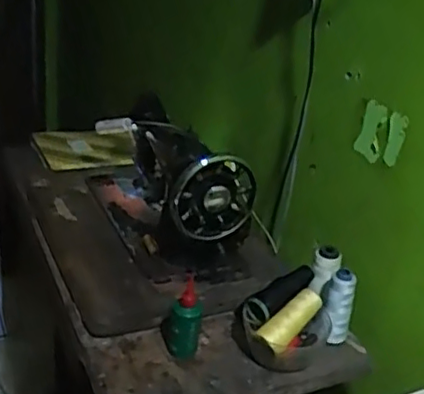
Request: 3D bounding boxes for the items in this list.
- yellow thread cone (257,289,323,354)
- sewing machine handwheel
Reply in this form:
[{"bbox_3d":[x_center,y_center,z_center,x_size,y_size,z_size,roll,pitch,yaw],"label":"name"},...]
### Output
[{"bbox_3d":[0.110,0.175,0.886,0.038,0.037,0.112,28,52,37],"label":"yellow thread cone"},{"bbox_3d":[0.003,-0.002,0.957,0.132,0.135,0.037,-12,31,-32],"label":"sewing machine handwheel"}]

